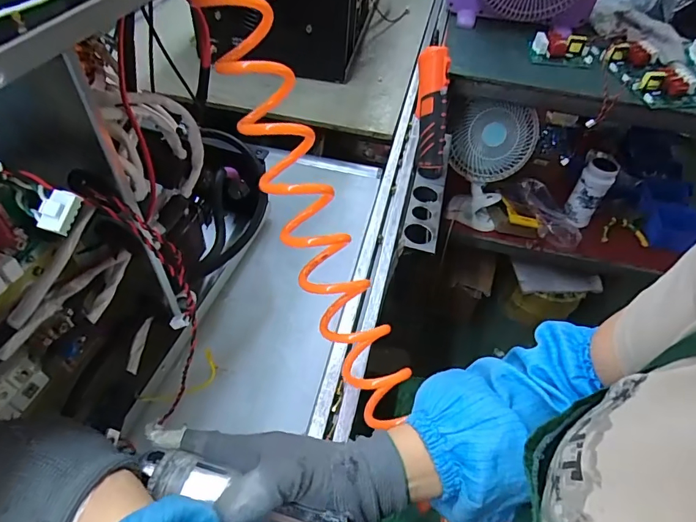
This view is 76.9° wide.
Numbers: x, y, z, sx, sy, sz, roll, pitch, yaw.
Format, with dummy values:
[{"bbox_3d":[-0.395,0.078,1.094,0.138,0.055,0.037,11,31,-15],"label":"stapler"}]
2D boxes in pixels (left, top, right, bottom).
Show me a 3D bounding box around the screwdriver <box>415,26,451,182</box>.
[{"bbox_3d":[0.133,-0.237,0.701,0.044,0.203,0.039,-4,20,-7],"label":"screwdriver"}]

